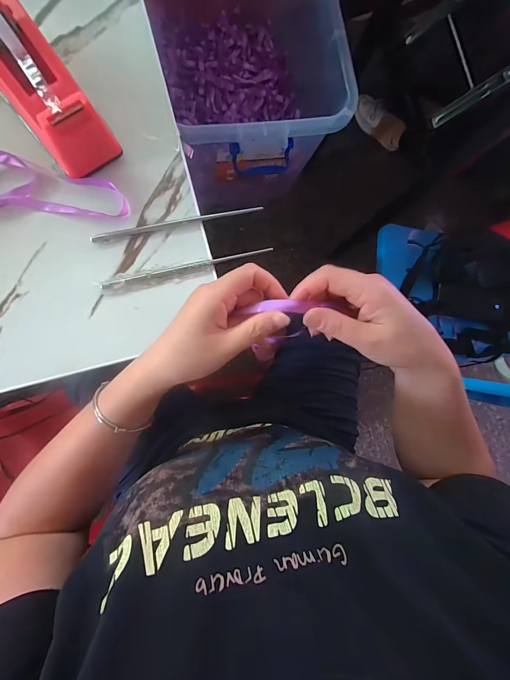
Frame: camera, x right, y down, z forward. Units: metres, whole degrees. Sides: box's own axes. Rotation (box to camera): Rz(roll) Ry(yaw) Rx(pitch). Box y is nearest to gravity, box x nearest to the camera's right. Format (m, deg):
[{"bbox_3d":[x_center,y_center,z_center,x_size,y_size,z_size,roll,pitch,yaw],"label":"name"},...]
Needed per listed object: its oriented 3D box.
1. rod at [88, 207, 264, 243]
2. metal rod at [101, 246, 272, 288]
[{"bbox_3d":[-0.081,-0.128,0.318,0.180,0.004,0.010,-15,90,-10],"label":"rod"},{"bbox_3d":[-0.070,-0.079,0.315,0.179,0.008,0.009,-15,90,-10],"label":"metal rod"}]

